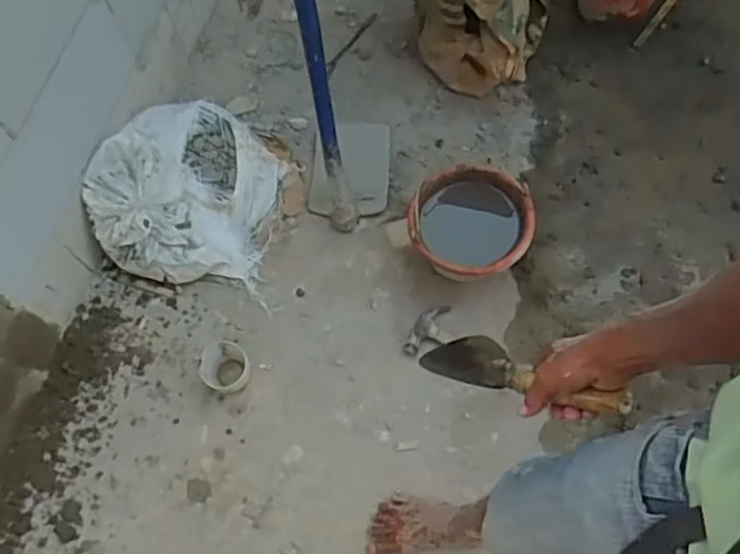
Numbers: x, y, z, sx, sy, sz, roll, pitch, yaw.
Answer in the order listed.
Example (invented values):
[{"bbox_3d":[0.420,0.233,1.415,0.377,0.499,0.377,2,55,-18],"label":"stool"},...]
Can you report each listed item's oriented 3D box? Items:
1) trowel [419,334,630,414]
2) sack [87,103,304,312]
[{"bbox_3d":[0.175,0.116,0.758,0.278,0.069,0.049,7,61,53],"label":"trowel"},{"bbox_3d":[-0.380,-0.198,1.420,0.356,0.189,0.410,13,69,7],"label":"sack"}]

